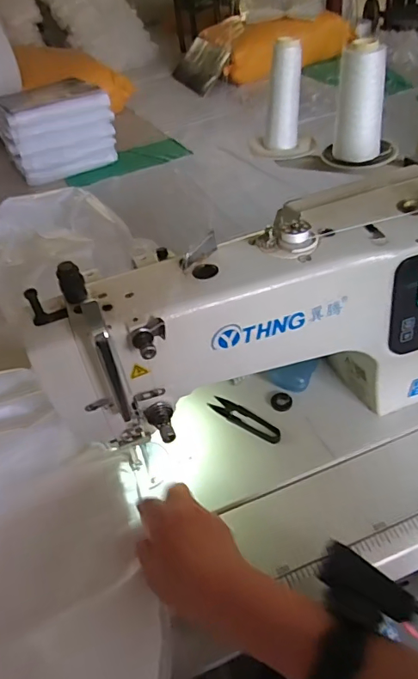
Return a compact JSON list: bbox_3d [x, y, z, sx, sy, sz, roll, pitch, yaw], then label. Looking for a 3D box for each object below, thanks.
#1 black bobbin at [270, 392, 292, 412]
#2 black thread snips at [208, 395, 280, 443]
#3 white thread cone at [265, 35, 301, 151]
[{"bbox_3d":[0.086,0.074,0.572,0.025,0.004,0.025,5,45,12],"label":"black bobbin"},{"bbox_3d":[0.042,0.091,0.557,0.093,0.007,0.024,25,53,29],"label":"black thread snips"},{"bbox_3d":[0.126,-0.415,0.820,0.057,0.160,0.050,4,45,12],"label":"white thread cone"}]

